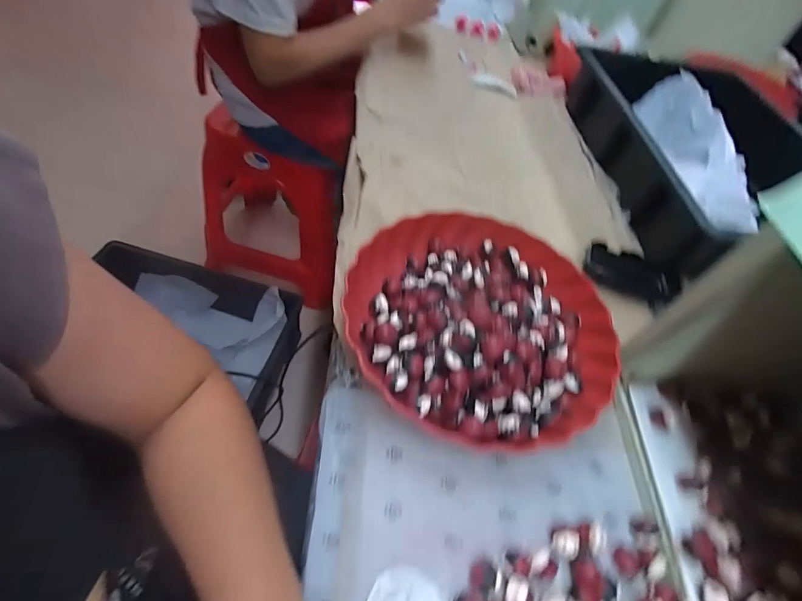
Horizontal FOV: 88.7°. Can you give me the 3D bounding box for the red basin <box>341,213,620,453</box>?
[{"bbox_3d":[0.072,0.011,0.369,0.236,0.063,0.219,2,53,-3],"label":"red basin"}]

